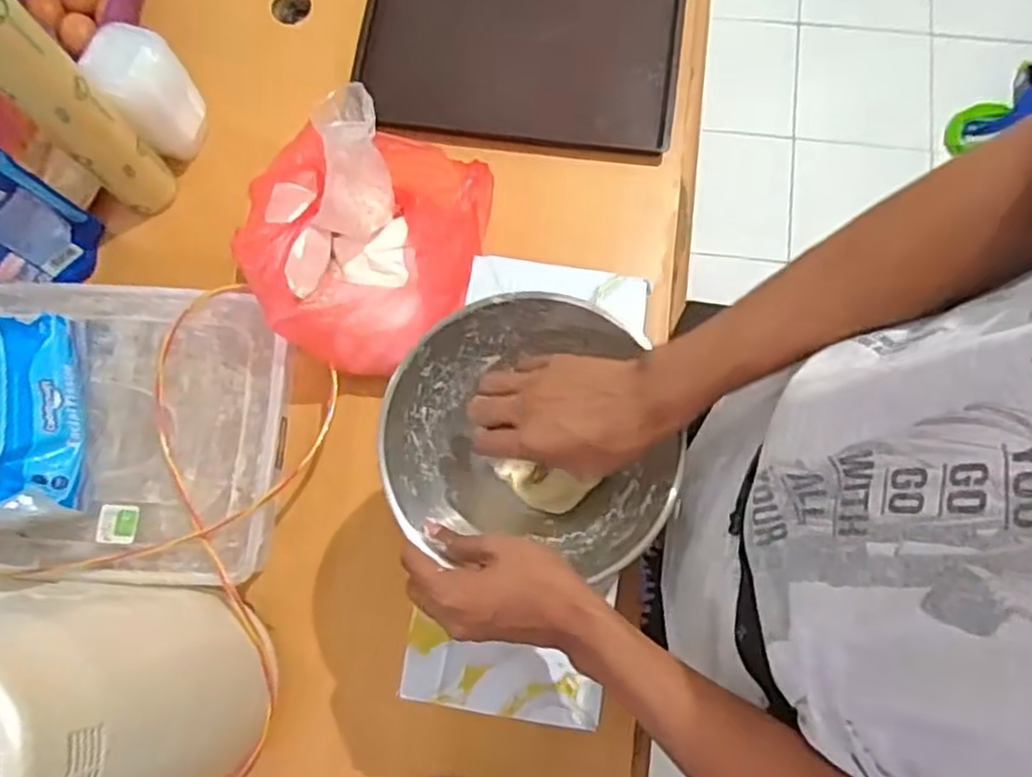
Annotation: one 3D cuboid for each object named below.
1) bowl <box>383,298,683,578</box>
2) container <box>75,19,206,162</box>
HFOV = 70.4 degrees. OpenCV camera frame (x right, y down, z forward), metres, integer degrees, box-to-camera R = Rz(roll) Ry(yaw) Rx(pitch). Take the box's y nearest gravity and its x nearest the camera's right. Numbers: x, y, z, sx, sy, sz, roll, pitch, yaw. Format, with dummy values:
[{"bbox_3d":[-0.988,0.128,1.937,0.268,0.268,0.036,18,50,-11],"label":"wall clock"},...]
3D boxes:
[{"bbox_3d":[0.005,0.040,0.573,0.192,0.080,0.205,0,77,1],"label":"bowl"},{"bbox_3d":[-0.384,-0.313,0.771,0.074,0.140,0.070,0,77,1],"label":"container"}]

